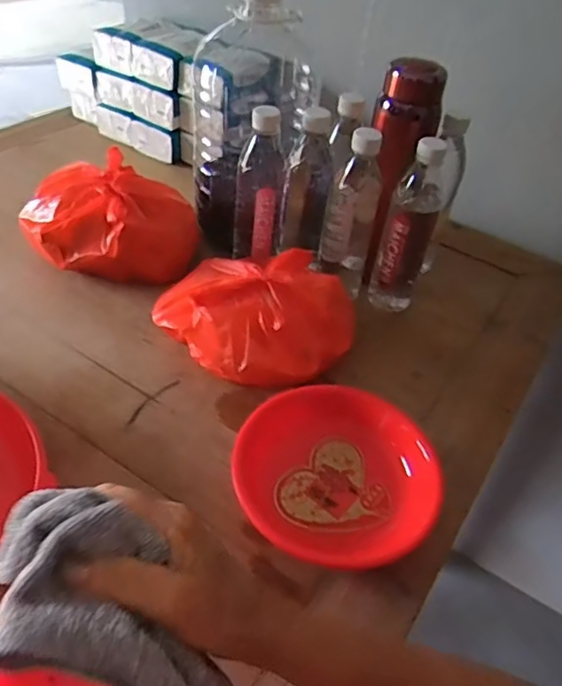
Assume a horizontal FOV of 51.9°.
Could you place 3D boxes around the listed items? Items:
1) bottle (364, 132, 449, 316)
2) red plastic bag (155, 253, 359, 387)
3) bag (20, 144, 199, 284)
[{"bbox_3d":[0.154,-0.135,0.700,0.059,0.227,0.057,15,44,10],"label":"bottle"},{"bbox_3d":[-0.023,-0.040,0.672,0.209,0.089,0.175,28,47,22],"label":"red plastic bag"},{"bbox_3d":[-0.216,-0.155,0.748,0.204,0.109,0.156,22,45,17],"label":"bag"}]

